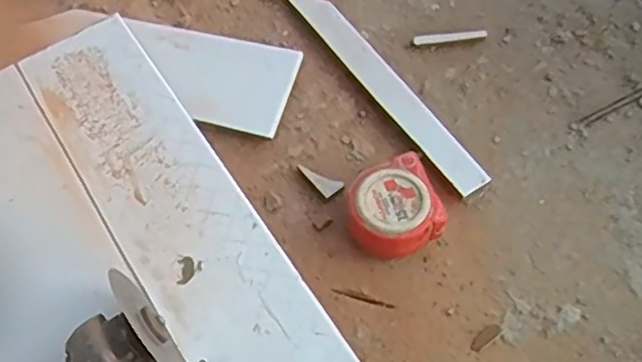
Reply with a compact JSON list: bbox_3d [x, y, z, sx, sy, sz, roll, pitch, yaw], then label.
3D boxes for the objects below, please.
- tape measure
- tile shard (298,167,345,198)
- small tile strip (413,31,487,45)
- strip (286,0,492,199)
[{"bbox_3d":[0.058,0.026,0.540,0.074,0.042,0.075,-19,63,-7],"label":"tape measure"},{"bbox_3d":[-0.003,0.002,0.577,0.045,0.009,0.019,23,66,14],"label":"tile shard"},{"bbox_3d":[0.126,-0.138,0.636,0.070,0.009,0.008,-4,62,1],"label":"small tile strip"},{"bbox_3d":[0.049,-0.102,0.620,0.030,0.014,0.301,-31,65,-13],"label":"strip"}]

